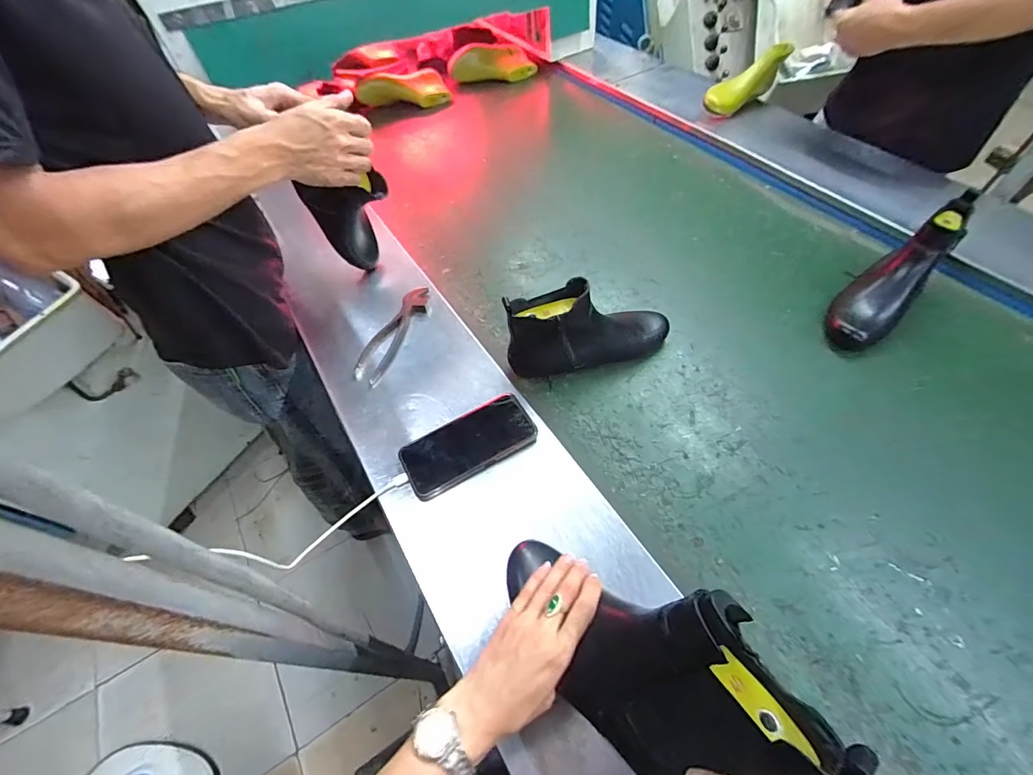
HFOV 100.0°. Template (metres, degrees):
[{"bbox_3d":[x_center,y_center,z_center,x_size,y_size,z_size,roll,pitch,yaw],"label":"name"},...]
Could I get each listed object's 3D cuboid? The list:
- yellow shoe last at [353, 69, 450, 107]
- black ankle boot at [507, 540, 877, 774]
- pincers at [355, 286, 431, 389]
[{"bbox_3d":[-0.315,-0.832,1.228,0.256,0.085,0.094,-18,56,-9],"label":"yellow shoe last"},{"bbox_3d":[0.099,0.216,0.346,0.229,0.144,0.111,38,61,23],"label":"black ankle boot"},{"bbox_3d":[-0.196,-0.090,0.692,0.057,0.027,0.196,19,55,13],"label":"pincers"}]

